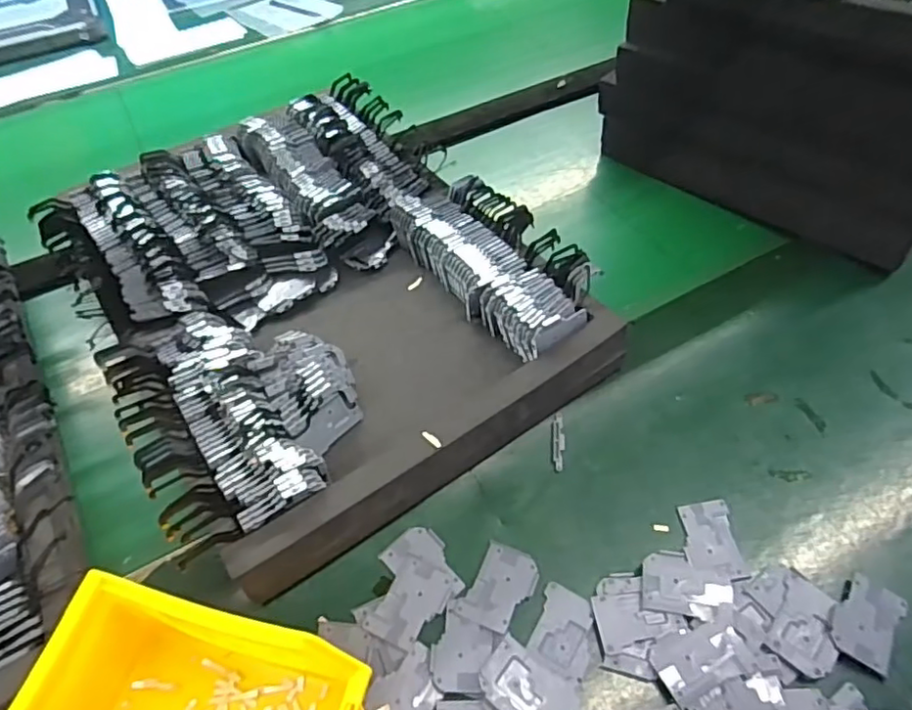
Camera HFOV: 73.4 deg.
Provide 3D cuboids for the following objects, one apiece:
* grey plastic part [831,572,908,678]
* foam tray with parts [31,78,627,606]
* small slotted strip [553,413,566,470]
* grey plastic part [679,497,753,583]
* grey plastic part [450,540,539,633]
[{"bbox_3d":[0.221,0.143,0.329,0.030,0.004,0.046,29,60,23],"label":"grey plastic part"},{"bbox_3d":[-0.109,-0.060,0.474,0.308,0.061,0.392,-31,57,-18],"label":"foam tray with parts"},{"bbox_3d":[0.068,0.057,0.406,0.008,0.004,0.040,2,60,5],"label":"small slotted strip"},{"bbox_3d":[0.152,0.110,0.363,0.032,0.006,0.049,-5,53,1],"label":"grey plastic part"},{"bbox_3d":[0.025,0.132,0.350,0.033,0.004,0.048,25,59,21],"label":"grey plastic part"}]

